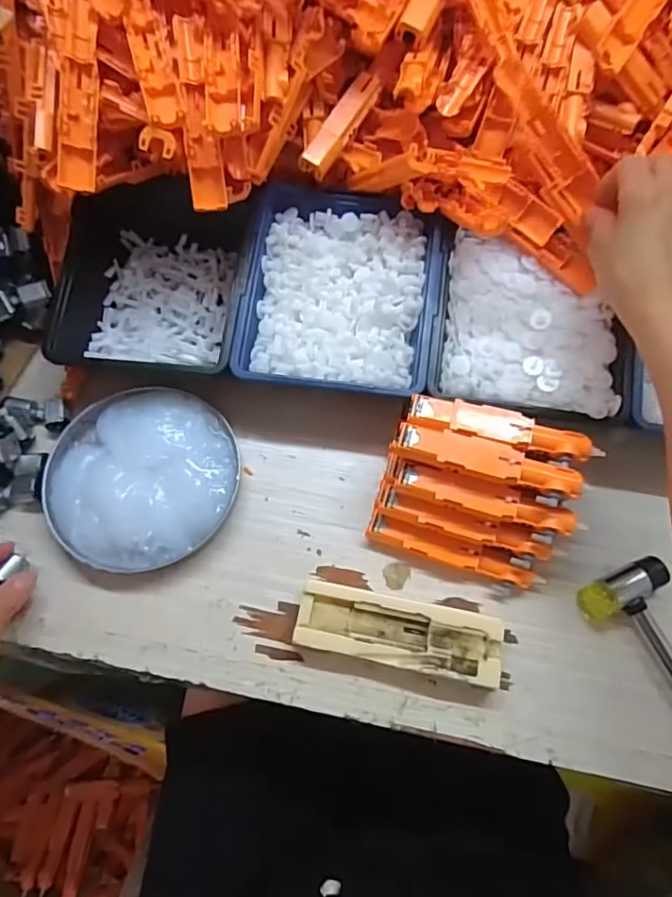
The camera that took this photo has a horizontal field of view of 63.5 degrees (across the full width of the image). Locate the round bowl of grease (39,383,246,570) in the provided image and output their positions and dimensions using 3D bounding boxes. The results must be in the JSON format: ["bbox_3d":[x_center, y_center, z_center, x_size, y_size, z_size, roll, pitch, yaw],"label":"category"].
[{"bbox_3d":[-0.150,0.019,0.416,0.144,0.026,0.140,0,69,0],"label":"round bowl of grease"}]

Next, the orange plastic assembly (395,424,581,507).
[{"bbox_3d":[0.100,0.008,0.357,0.120,0.017,0.026,18,70,7],"label":"orange plastic assembly"}]

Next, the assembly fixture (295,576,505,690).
[{"bbox_3d":[0.043,0.127,0.375,0.137,0.024,0.044,11,69,4],"label":"assembly fixture"}]

